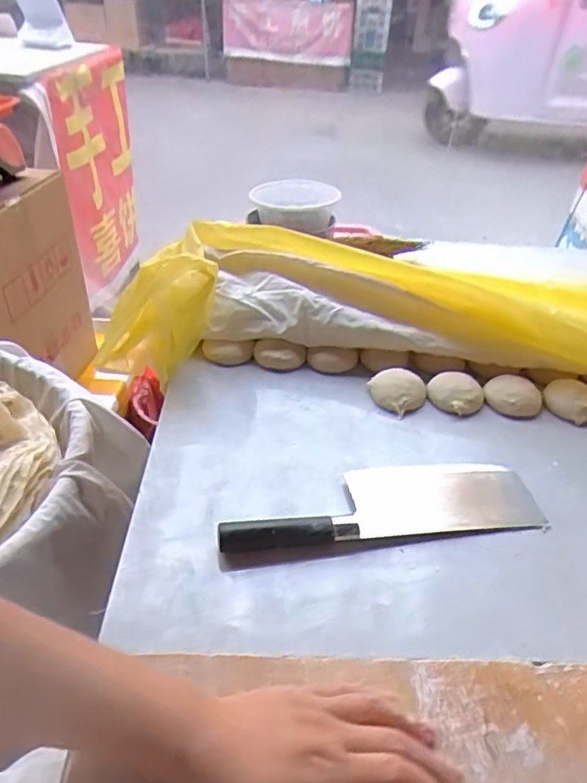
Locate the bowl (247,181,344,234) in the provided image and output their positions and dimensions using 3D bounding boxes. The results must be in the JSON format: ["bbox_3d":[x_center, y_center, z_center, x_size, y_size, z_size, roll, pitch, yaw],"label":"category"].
[{"bbox_3d":[0.000,-0.301,0.919,0.135,0.054,0.133,2,39,-1],"label":"bowl"}]

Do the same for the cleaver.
[{"bbox_3d":[0.080,0.098,0.511,0.287,0.019,0.077,-3,37,-9],"label":"cleaver"}]

